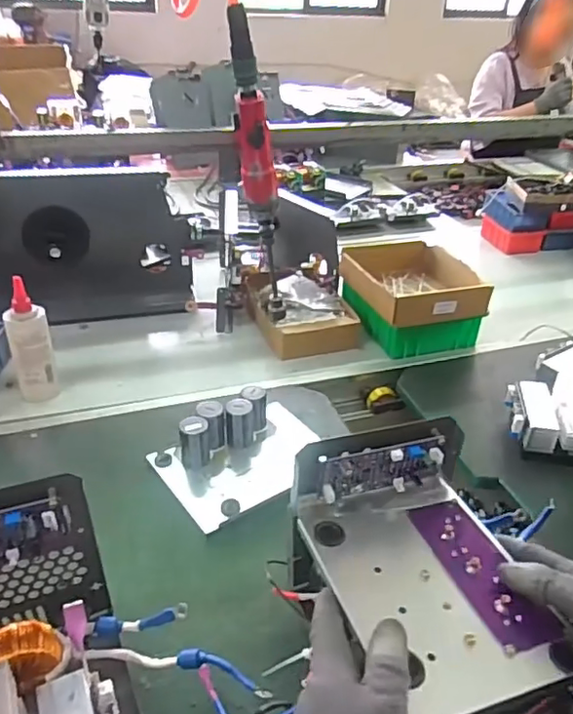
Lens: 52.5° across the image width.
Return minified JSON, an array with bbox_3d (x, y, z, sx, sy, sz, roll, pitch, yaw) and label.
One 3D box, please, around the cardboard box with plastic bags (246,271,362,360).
[{"bbox_3d":[0.024,-0.091,1.020,0.154,0.068,0.222,-10,35,-17],"label":"cardboard box with plastic bags"}]

